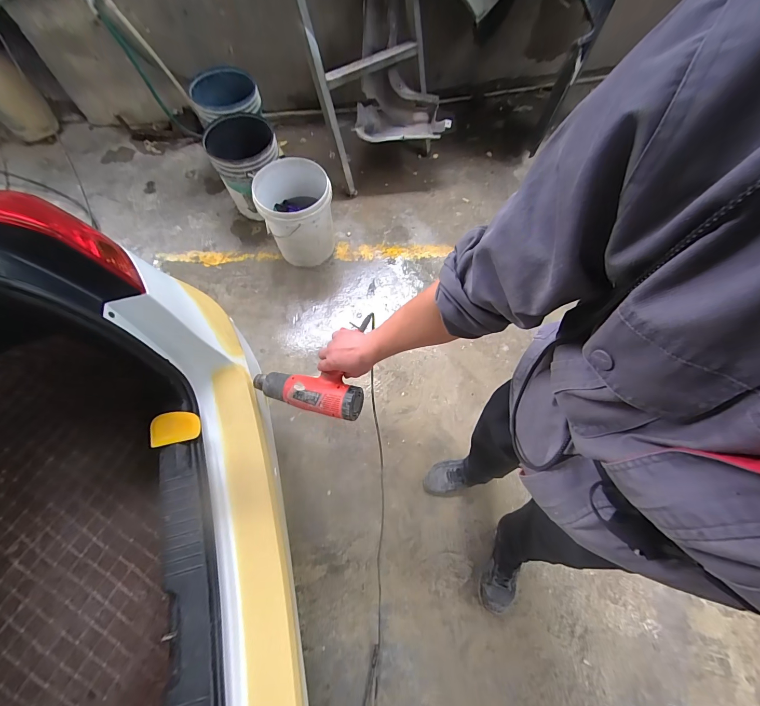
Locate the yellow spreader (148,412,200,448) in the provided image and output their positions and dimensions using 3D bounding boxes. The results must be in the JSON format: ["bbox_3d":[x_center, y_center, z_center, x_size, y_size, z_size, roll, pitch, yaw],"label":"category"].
[{"bbox_3d":[-0.416,0.149,0.655,0.093,0.020,0.061,-12,68,-5],"label":"yellow spreader"}]

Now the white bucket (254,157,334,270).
[{"bbox_3d":[-0.372,-0.622,1.510,0.306,0.396,0.334,0,68,0],"label":"white bucket"}]

